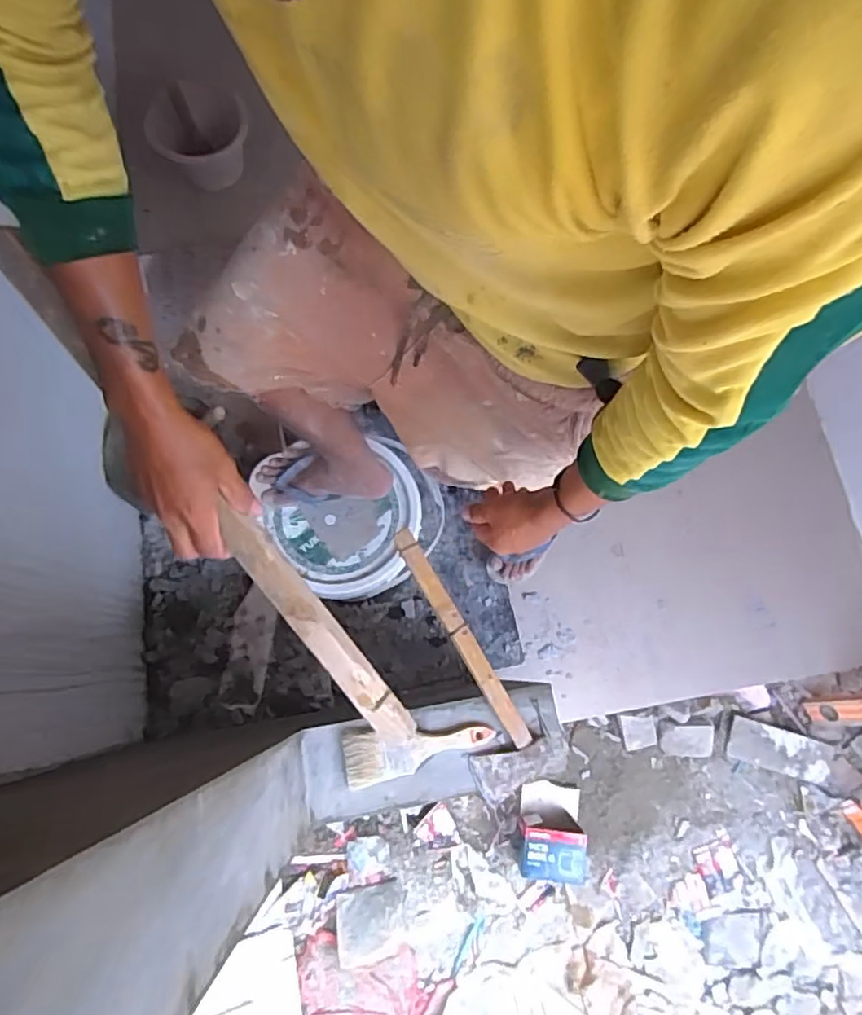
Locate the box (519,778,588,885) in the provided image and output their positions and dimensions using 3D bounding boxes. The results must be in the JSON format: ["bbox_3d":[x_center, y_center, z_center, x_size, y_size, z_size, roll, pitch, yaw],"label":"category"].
[{"bbox_3d":[0.282,0.744,1.423,0.152,0.092,0.195,6,75,0],"label":"box"}]

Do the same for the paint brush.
[{"bbox_3d":[-0.019,0.324,0.851,0.201,0.023,0.067,-12,77,-6],"label":"paint brush"}]

